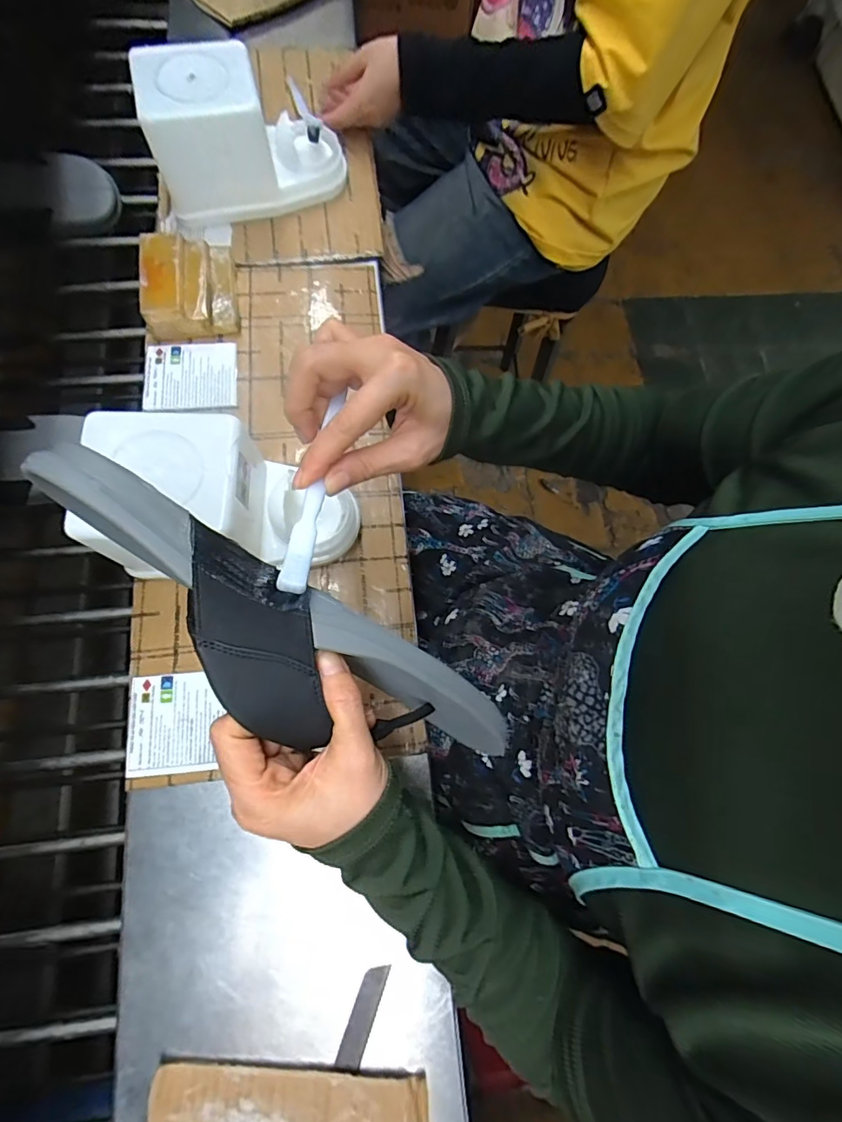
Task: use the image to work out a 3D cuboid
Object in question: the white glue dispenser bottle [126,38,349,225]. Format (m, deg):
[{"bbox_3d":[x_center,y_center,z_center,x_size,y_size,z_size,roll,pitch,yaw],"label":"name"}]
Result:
[{"bbox_3d":[-0.175,-0.435,0.505,0.184,0.112,0.096,-9,75,-6],"label":"white glue dispenser bottle"}]

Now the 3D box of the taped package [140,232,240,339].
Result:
[{"bbox_3d":[-0.228,-0.275,0.483,0.079,0.047,0.106,-9,75,-6],"label":"taped package"}]

